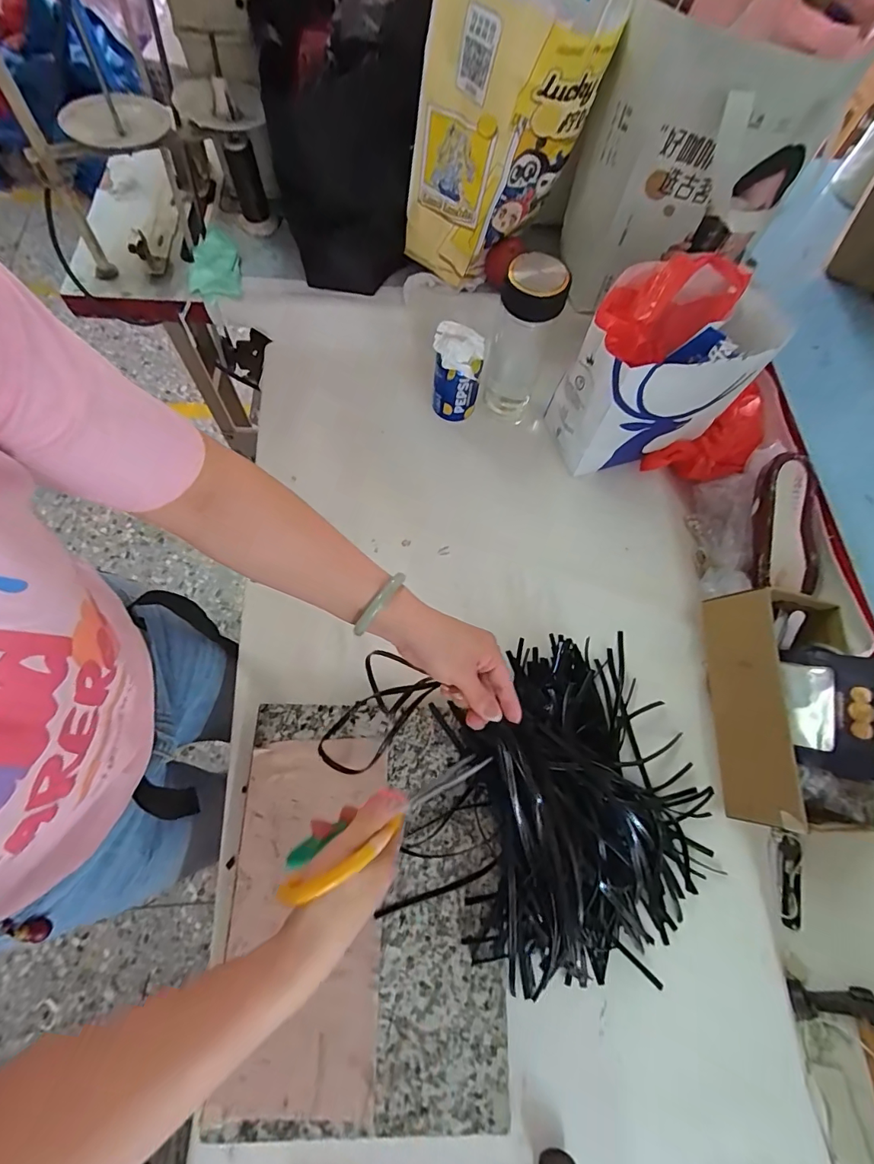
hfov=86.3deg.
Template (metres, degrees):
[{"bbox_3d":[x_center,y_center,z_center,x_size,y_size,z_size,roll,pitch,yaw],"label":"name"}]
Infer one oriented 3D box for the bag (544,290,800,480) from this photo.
[{"bbox_3d":[0.284,-0.247,0.613,0.228,0.203,0.096,-7,71,-5],"label":"bag"}]

